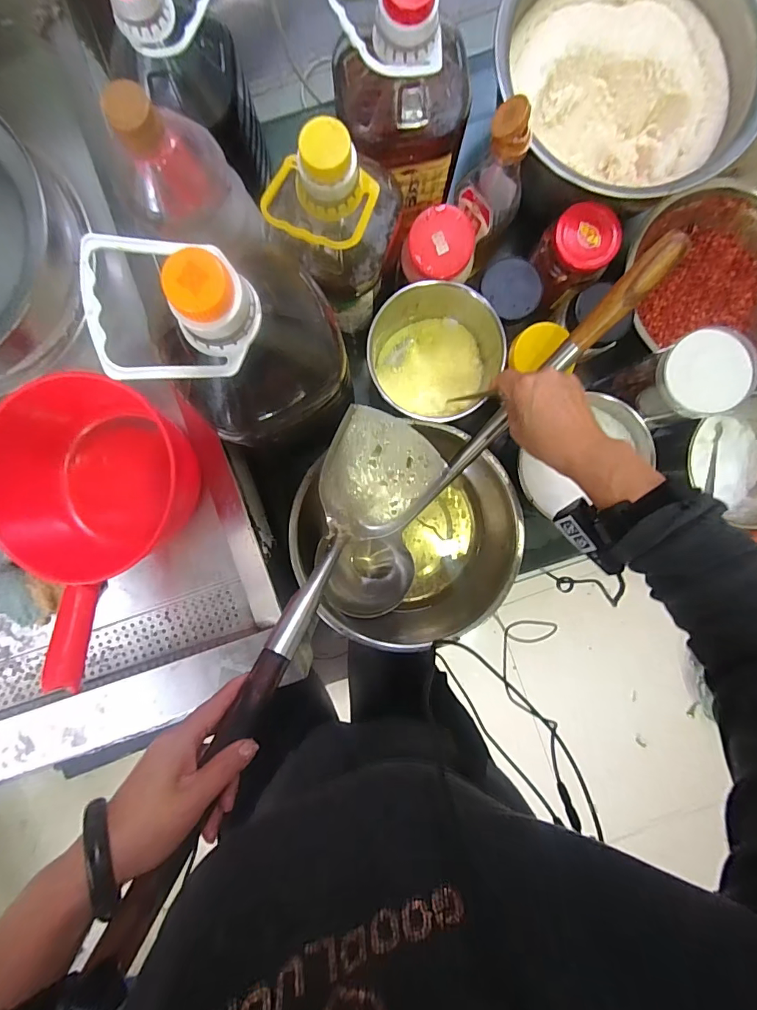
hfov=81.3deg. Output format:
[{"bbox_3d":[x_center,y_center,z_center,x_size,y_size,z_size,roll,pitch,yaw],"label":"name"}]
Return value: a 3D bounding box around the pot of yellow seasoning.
[{"bbox_3d":[0.074,-0.189,0.549,0.168,0.099,0.156,0,92,-1],"label":"pot of yellow seasoning"}]

